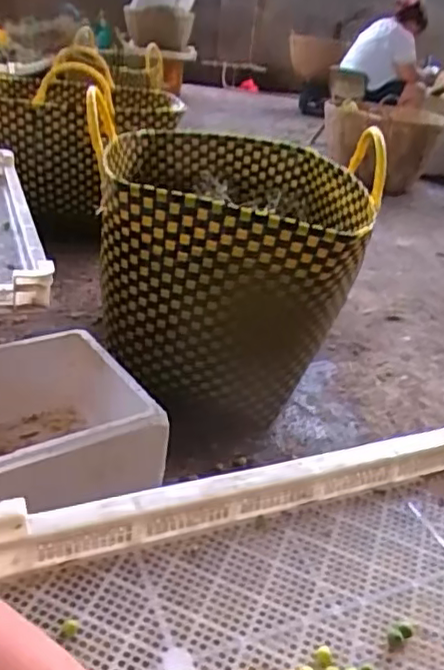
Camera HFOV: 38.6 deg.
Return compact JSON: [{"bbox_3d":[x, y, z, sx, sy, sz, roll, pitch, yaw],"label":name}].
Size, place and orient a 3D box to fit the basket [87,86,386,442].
[{"bbox_3d":[-0.021,-0.200,1.508,0.548,0.514,0.858,-2,28,-17],"label":"basket"}]

